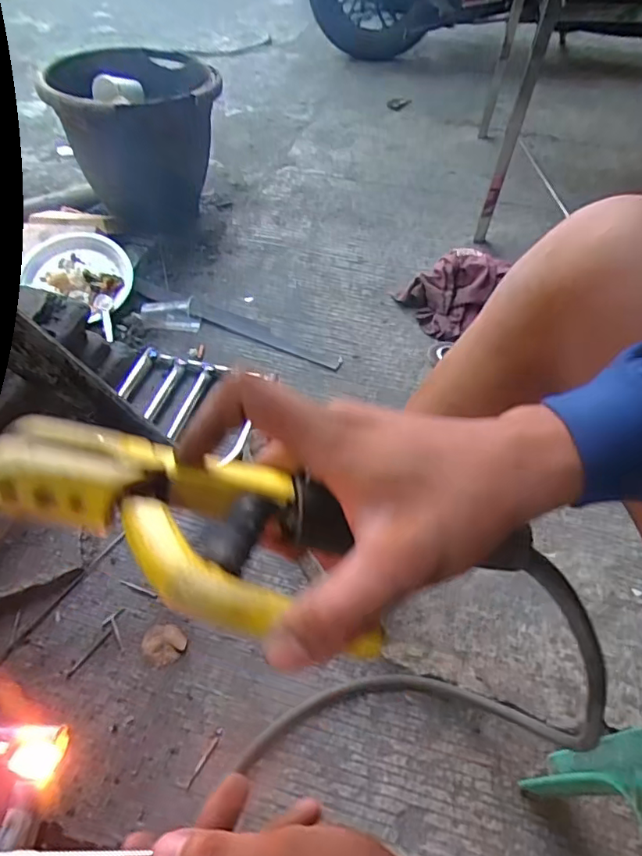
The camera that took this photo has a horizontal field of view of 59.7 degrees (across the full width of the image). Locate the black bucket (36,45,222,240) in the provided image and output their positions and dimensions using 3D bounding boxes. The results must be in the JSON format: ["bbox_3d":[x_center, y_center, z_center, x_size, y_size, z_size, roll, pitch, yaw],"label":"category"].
[{"bbox_3d":[-0.387,-0.625,1.245,0.309,0.294,0.332,1,49,-2],"label":"black bucket"}]

